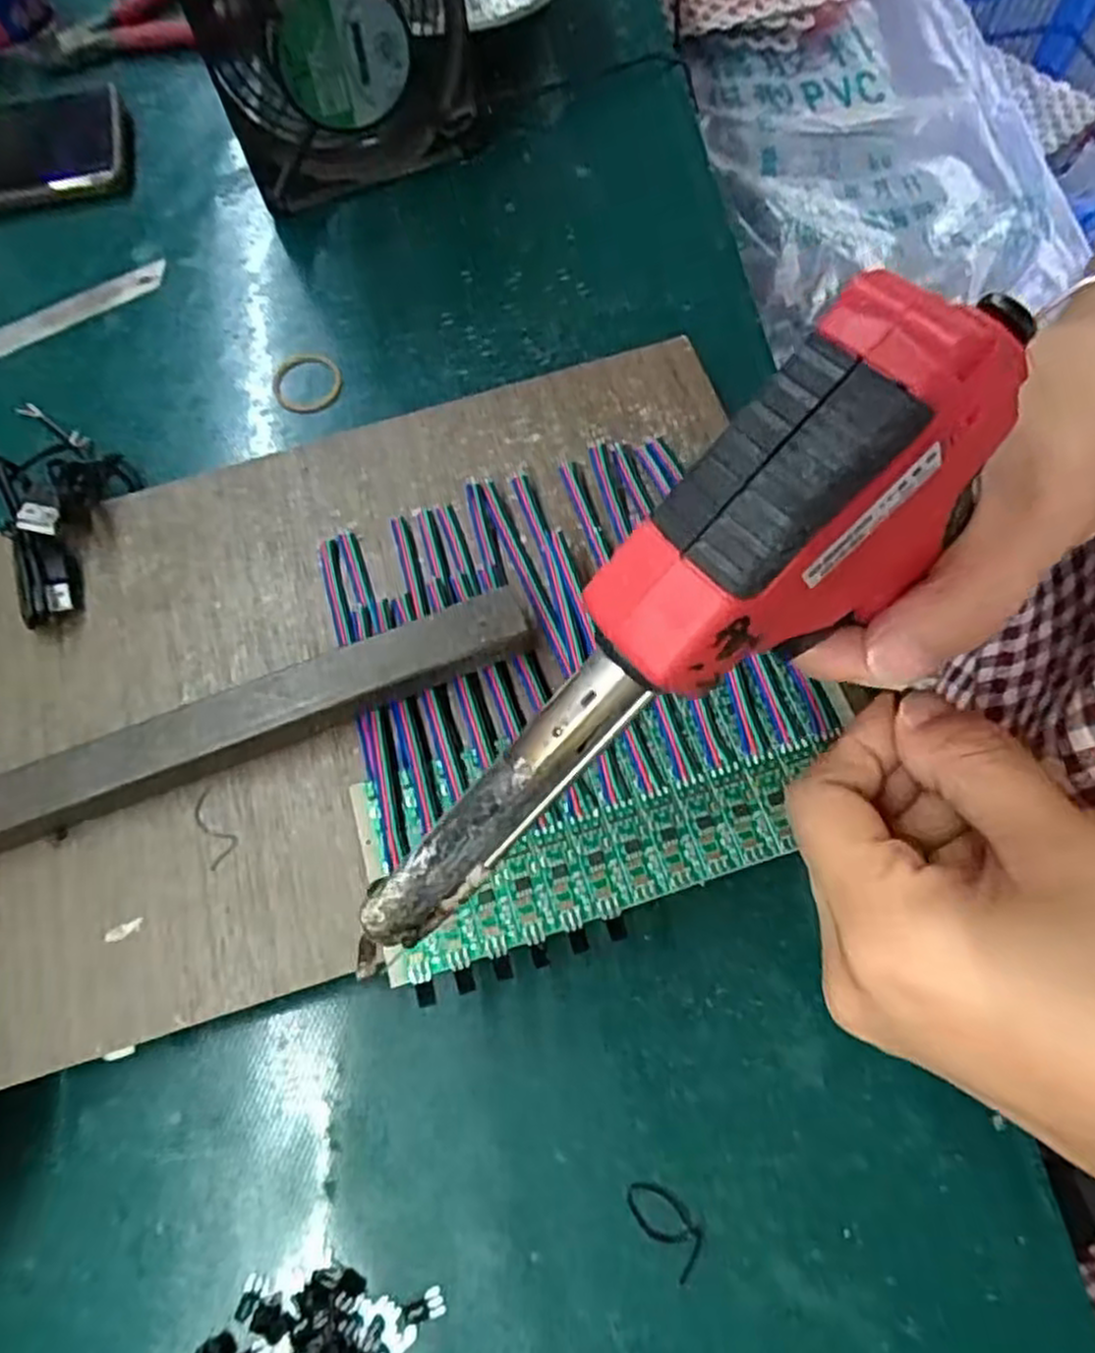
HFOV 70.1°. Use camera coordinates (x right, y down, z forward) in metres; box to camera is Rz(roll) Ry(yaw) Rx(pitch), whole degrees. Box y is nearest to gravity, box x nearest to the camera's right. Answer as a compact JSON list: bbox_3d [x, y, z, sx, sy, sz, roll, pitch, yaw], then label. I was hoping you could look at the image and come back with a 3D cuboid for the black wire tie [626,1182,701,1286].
[{"bbox_3d":[0.035,0.164,0.234,0.014,0.004,0.027,-39,71,-13],"label":"black wire tie"}]

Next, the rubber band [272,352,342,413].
[{"bbox_3d":[-0.112,-0.138,0.367,0.032,0.004,0.033,-19,68,-5],"label":"rubber band"}]

